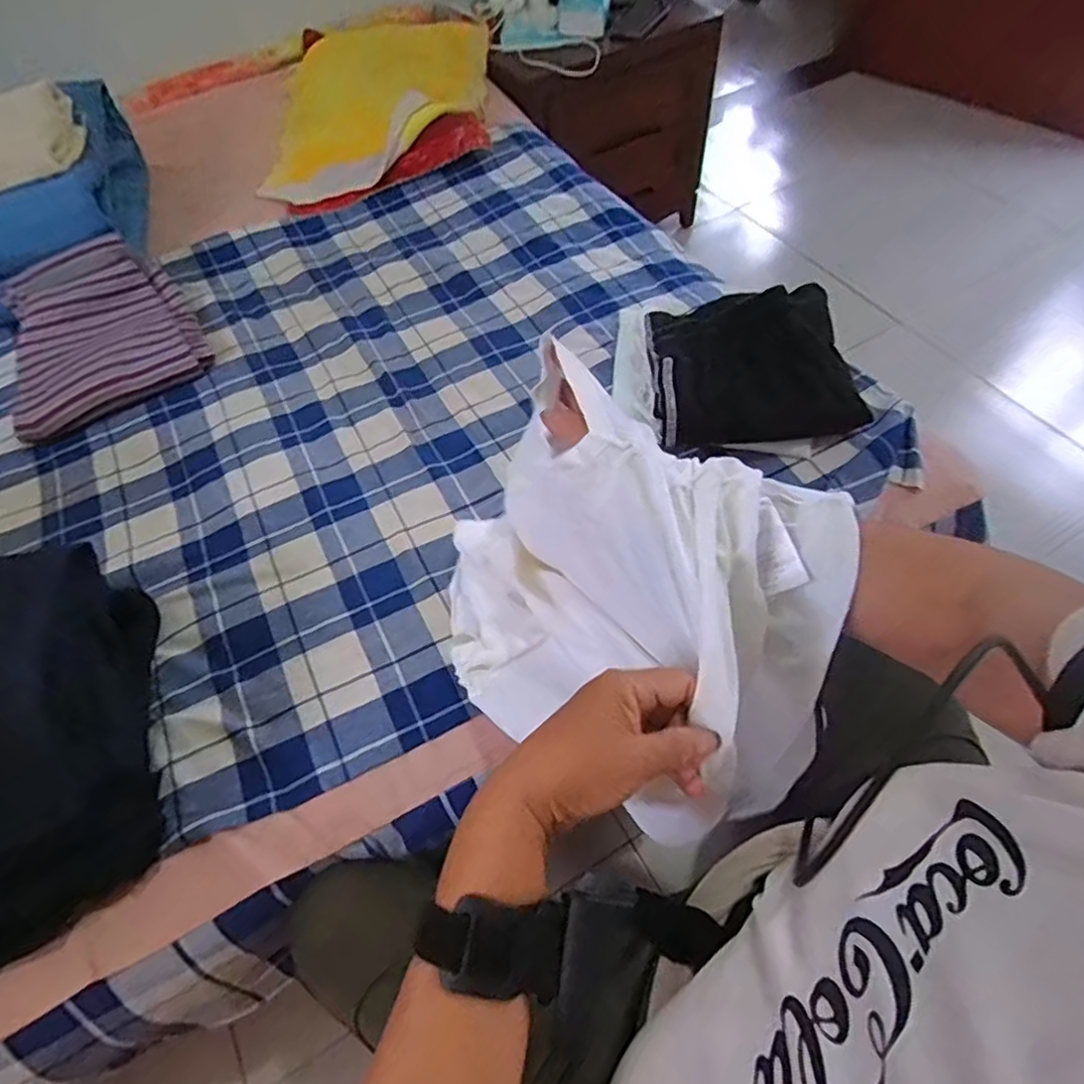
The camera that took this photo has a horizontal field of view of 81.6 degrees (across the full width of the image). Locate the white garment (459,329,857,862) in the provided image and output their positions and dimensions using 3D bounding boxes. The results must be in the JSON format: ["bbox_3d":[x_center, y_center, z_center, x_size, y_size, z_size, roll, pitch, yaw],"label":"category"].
[{"bbox_3d":[0.052,0.046,0.483,0.331,0.206,0.209,34,66,22],"label":"white garment"}]

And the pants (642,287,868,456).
[{"bbox_3d":[0.229,-0.200,0.697,0.224,0.080,0.169,-10,58,-2],"label":"pants"}]

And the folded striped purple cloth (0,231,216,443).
[{"bbox_3d":[-0.606,-0.292,0.863,0.229,0.071,0.307,-28,60,-13],"label":"folded striped purple cloth"}]

